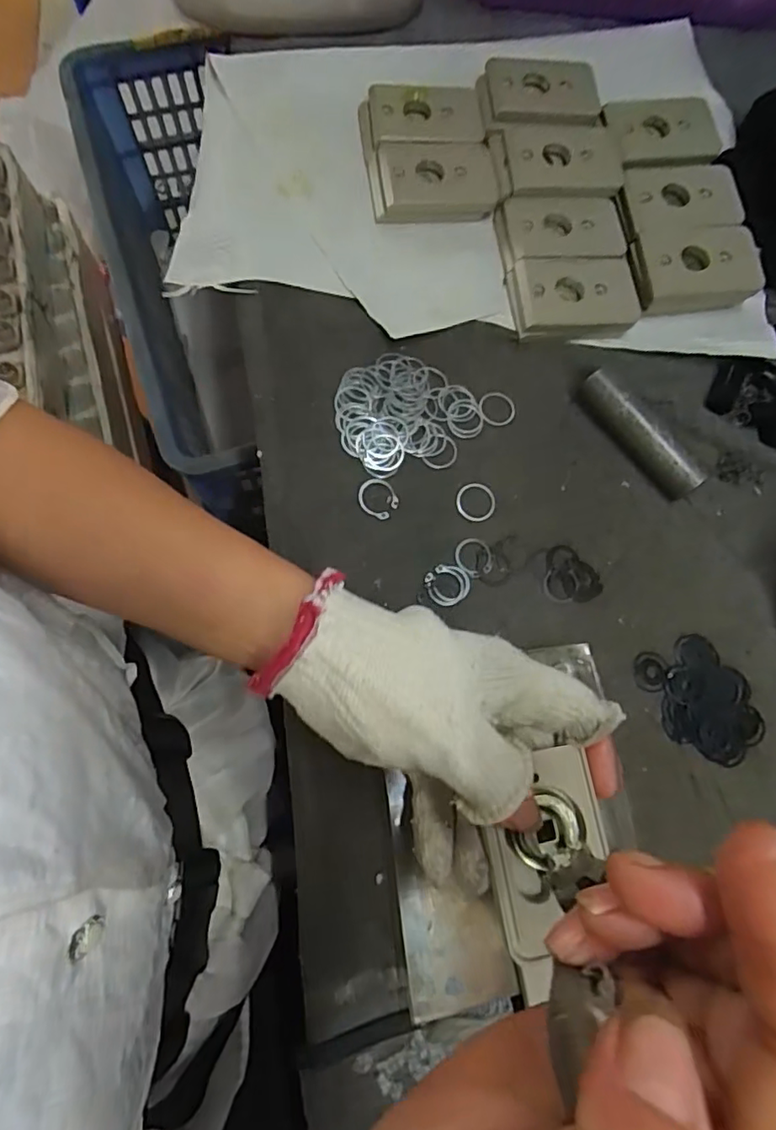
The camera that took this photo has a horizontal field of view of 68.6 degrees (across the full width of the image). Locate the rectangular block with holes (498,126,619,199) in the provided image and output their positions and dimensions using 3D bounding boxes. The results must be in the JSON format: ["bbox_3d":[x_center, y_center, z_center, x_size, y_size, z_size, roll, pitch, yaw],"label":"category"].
[{"bbox_3d":[0.118,-0.276,0.390,0.073,0.012,0.056,-5,75,-5],"label":"rectangular block with holes"}]

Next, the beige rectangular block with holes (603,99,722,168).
[{"bbox_3d":[0.194,-0.306,0.401,0.076,0.008,0.054,-9,75,-6],"label":"beige rectangular block with holes"}]

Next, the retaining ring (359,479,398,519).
[{"bbox_3d":[-0.006,-0.039,0.336,0.023,0.004,0.023,1,81,-8],"label":"retaining ring"}]

